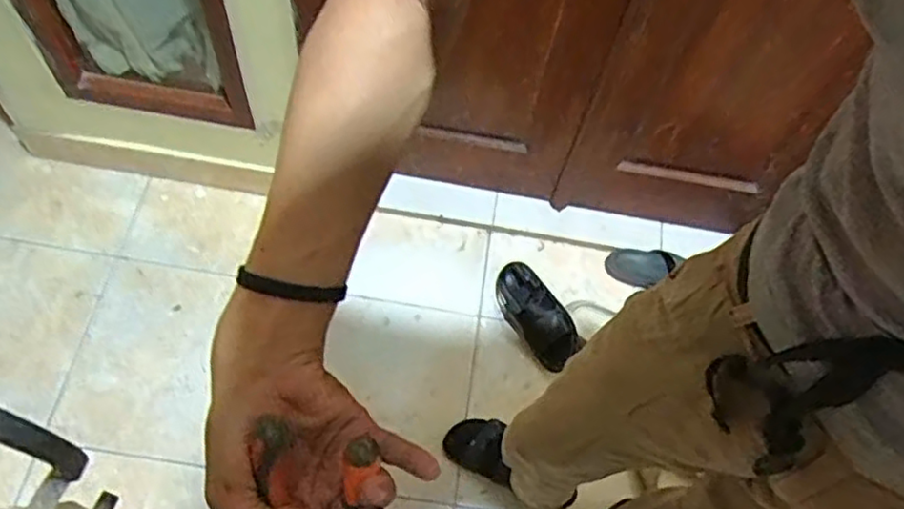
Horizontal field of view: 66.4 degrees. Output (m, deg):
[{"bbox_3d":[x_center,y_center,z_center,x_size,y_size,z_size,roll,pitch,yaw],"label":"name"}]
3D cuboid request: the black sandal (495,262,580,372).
[{"bbox_3d":[0.183,0.129,1.516,0.114,0.090,0.265,-27,68,-19],"label":"black sandal"}]

